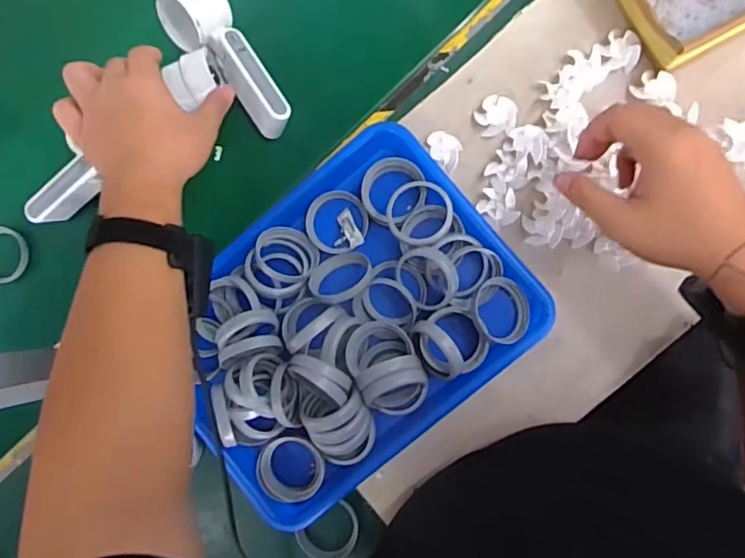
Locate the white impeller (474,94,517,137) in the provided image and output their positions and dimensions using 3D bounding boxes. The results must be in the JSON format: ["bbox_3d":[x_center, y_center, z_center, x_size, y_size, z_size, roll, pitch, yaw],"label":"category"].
[{"bbox_3d":[0.115,-0.152,0.522,0.037,0.016,0.033,8,89,9],"label":"white impeller"}]

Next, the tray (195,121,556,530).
[{"bbox_3d":[-0.033,0.045,0.520,0.335,0.053,0.244,-41,83,5],"label":"tray"}]

